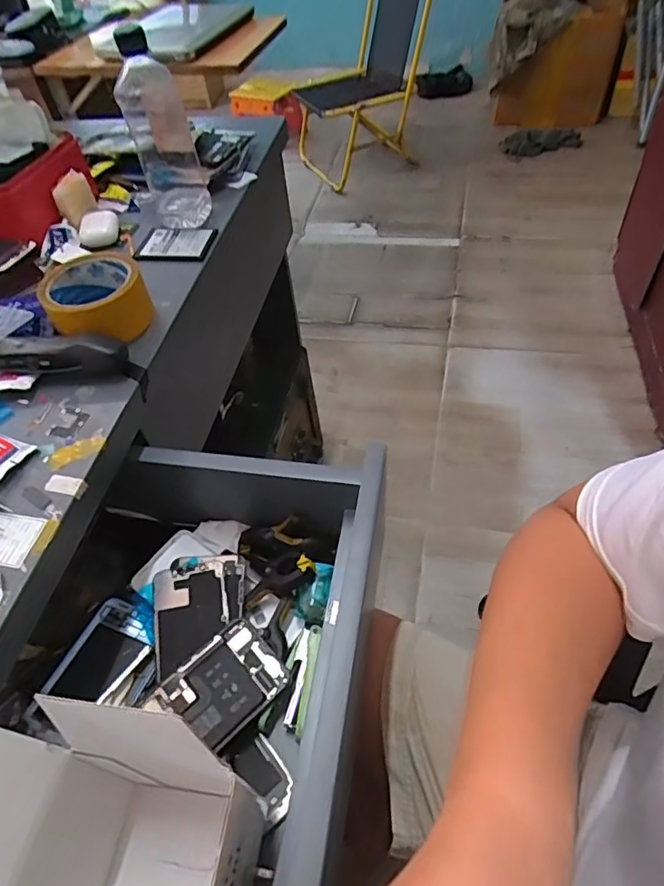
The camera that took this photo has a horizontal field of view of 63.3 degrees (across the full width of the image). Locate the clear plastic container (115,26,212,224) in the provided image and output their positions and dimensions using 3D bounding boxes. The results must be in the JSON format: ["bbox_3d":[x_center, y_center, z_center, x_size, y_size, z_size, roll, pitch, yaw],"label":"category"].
[{"bbox_3d":[-0.193,-0.345,0.623,0.068,0.215,0.058,-14,50,-5],"label":"clear plastic container"}]

